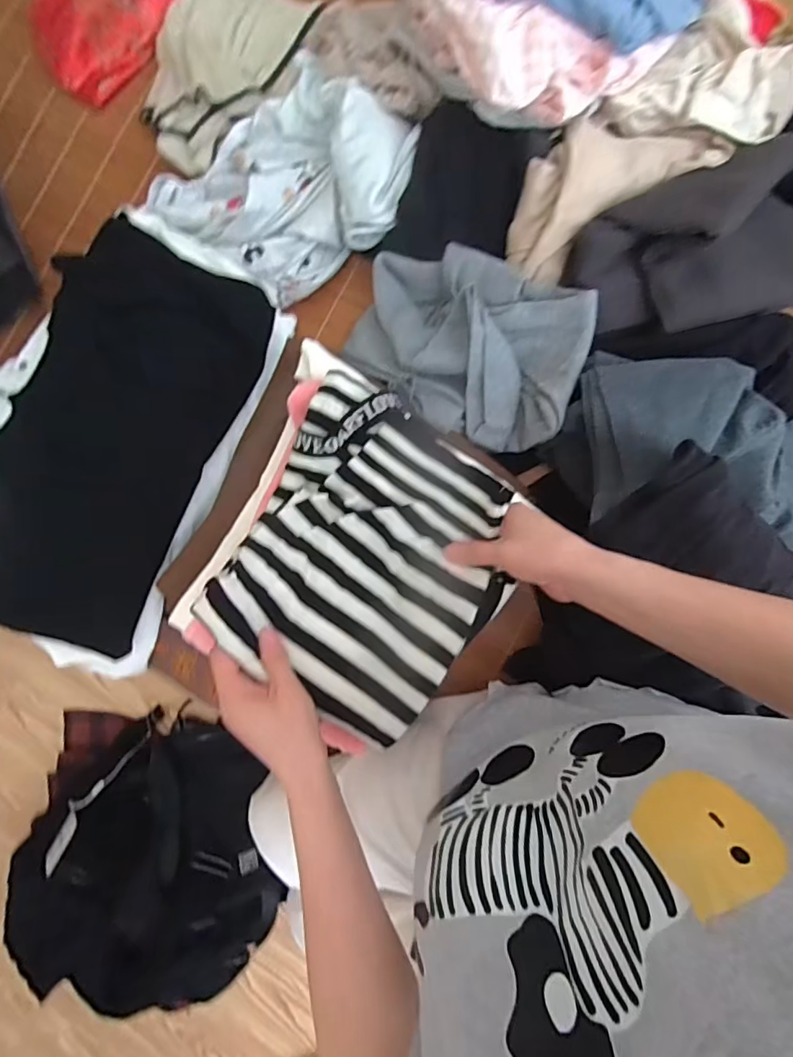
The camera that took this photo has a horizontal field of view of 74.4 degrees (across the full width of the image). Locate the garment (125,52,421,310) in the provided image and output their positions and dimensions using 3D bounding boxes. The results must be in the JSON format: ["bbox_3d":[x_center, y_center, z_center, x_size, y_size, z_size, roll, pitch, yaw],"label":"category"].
[{"bbox_3d":[-0.146,-0.404,0.614,0.306,0.087,0.226,-25,83,5],"label":"garment"}]

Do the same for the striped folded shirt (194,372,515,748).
[{"bbox_3d":[-0.030,0.024,0.464,0.242,0.081,0.259,34,90,8],"label":"striped folded shirt"}]

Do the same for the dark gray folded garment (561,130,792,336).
[{"bbox_3d":[0.298,-0.276,0.515,0.214,0.090,0.147,-21,84,5],"label":"dark gray folded garment"}]

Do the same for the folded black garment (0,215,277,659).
[{"bbox_3d":[-0.358,-0.105,0.620,0.274,0.040,0.466,24,89,8],"label":"folded black garment"}]

